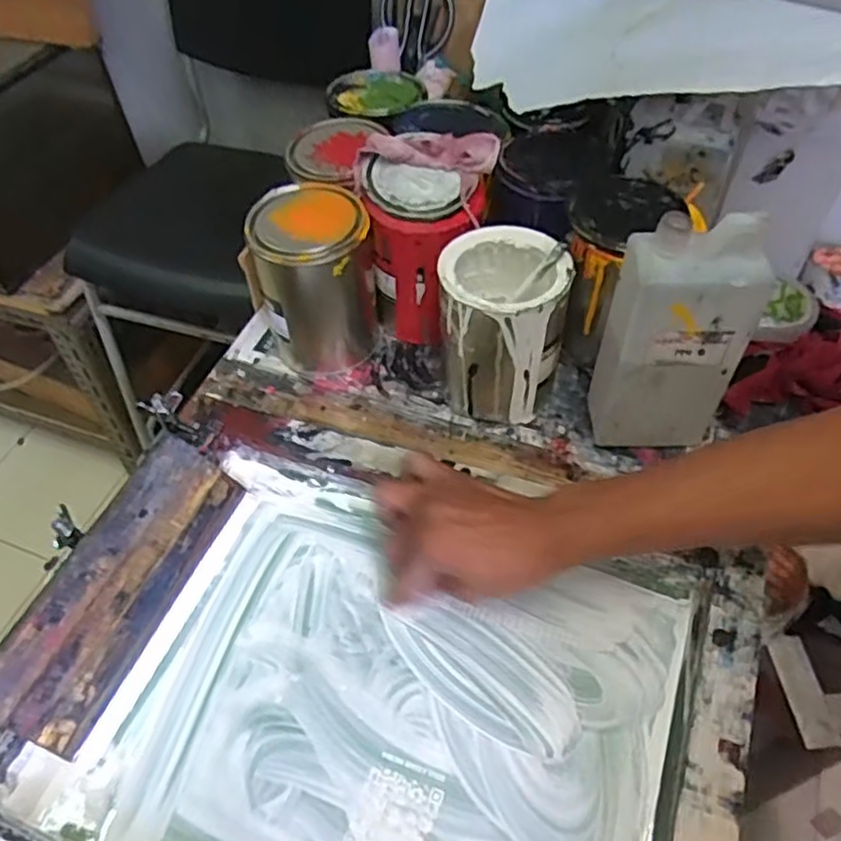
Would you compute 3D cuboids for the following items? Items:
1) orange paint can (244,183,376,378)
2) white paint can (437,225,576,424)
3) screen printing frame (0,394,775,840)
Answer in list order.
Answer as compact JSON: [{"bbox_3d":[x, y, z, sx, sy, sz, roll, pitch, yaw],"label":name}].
[{"bbox_3d":[-0.100,-0.133,0.675,0.101,0.151,0.099,-1,51,1],"label":"orange paint can"},{"bbox_3d":[0.076,-0.085,0.630,0.104,0.145,0.105,-1,51,1],"label":"white paint can"},{"bbox_3d":[-0.033,0.184,0.453,0.438,0.072,0.348,17,52,16],"label":"screen printing frame"}]

